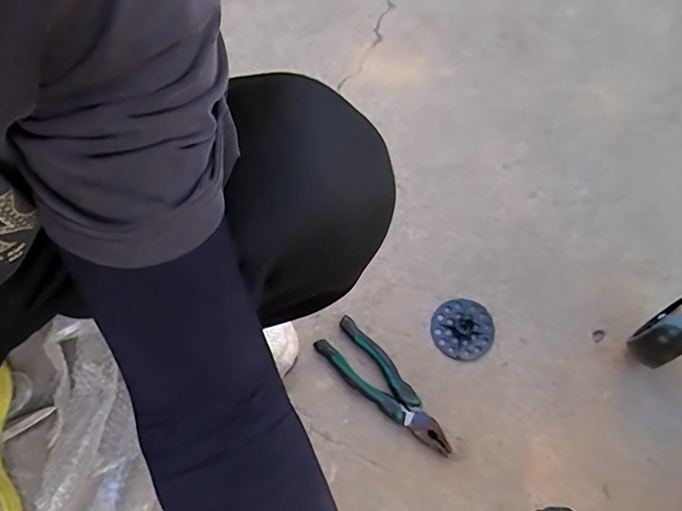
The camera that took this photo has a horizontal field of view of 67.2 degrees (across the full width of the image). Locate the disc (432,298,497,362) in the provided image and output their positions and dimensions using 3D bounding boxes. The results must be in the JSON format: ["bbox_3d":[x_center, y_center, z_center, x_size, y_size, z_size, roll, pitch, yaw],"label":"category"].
[{"bbox_3d":[0.152,0.092,0.642,0.075,0.008,0.074,0,64,0],"label":"disc"}]

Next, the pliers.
[{"bbox_3d":[0.053,0.156,0.606,0.055,0.016,0.189,-41,71,-18],"label":"pliers"}]

